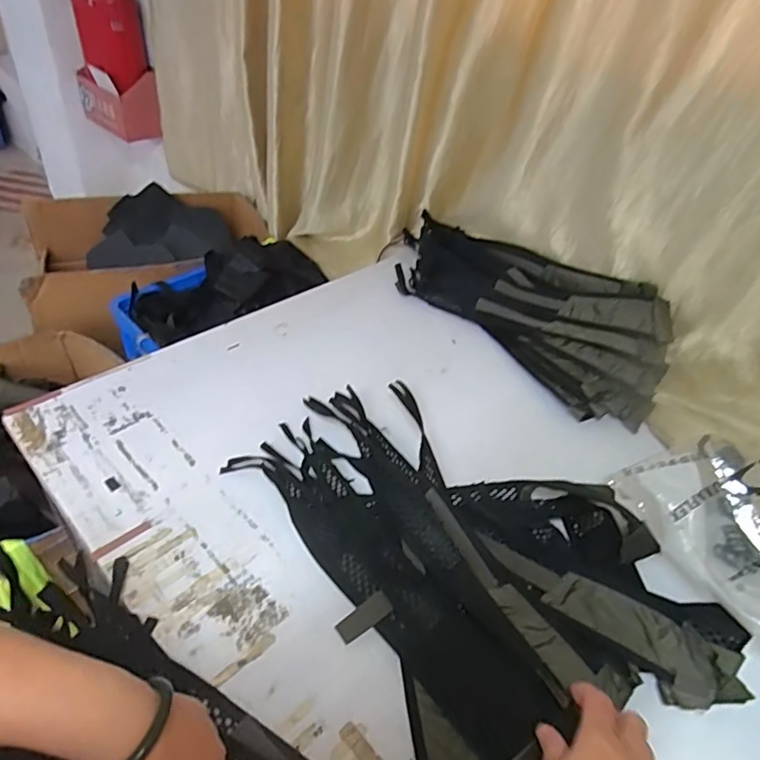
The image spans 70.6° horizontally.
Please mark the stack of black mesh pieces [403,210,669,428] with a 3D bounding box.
[{"bbox_3d":[0.238,-0.145,0.954,0.567,0.091,0.261,35,48,28],"label":"stack of black mesh pieces"}]

